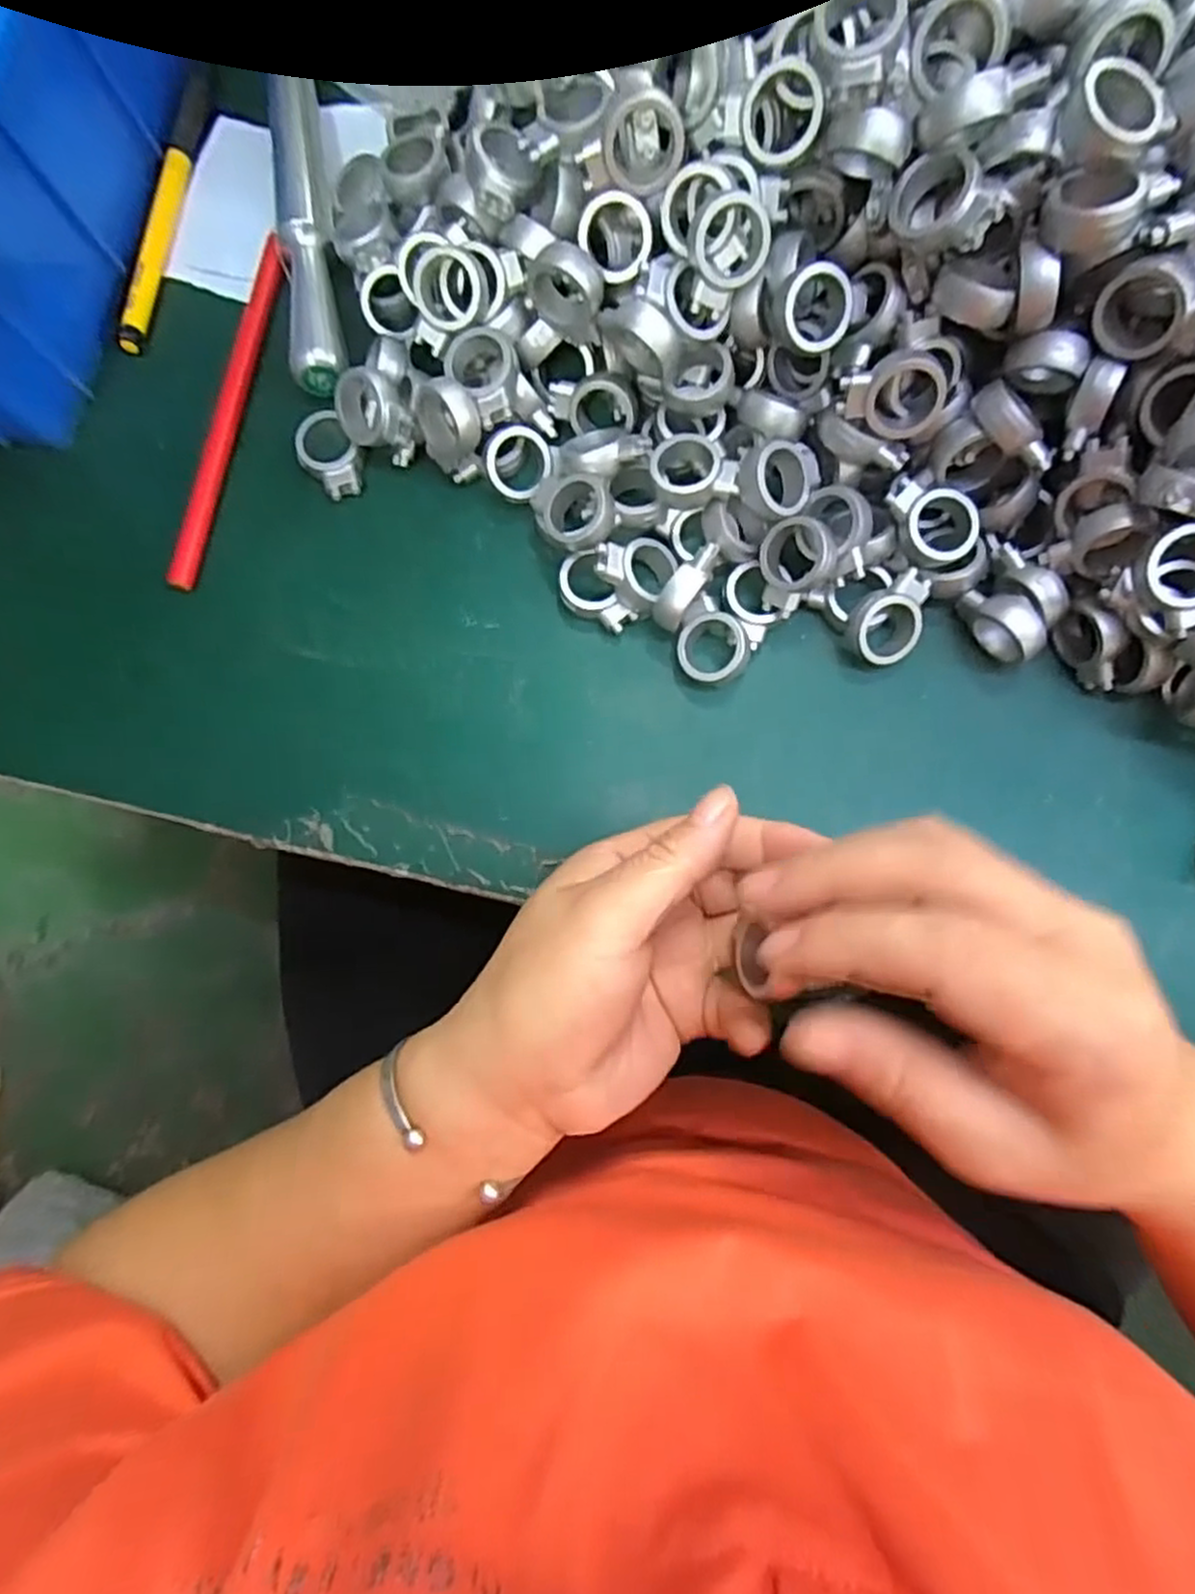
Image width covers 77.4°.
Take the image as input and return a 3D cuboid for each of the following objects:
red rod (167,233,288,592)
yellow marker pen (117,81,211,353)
[{"bbox_3d":[-0.148,-0.154,0.300,0.013,0.009,0.148,14,83,4],"label":"red rod"},{"bbox_3d":[-0.182,-0.245,0.315,0.010,0.011,0.125,10,83,4],"label":"yellow marker pen"}]

